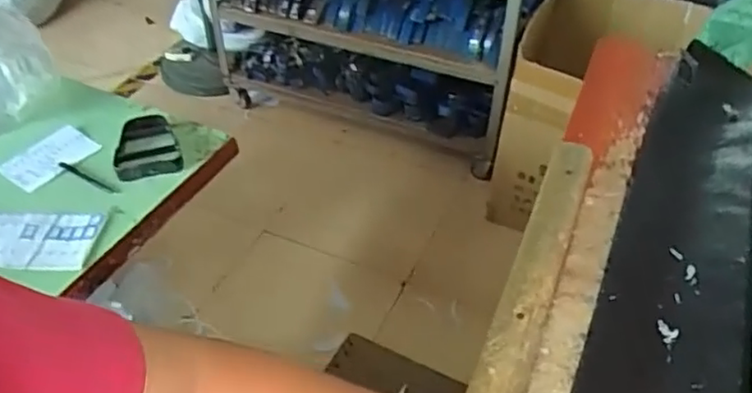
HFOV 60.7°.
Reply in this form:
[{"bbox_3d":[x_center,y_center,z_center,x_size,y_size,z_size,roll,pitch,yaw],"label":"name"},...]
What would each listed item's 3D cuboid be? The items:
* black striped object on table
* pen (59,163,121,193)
[{"bbox_3d":[-0.410,-0.090,1.145,0.108,0.019,0.138,-13,56,-14],"label":"black striped object on table"},{"bbox_3d":[-0.492,-0.032,1.100,0.125,0.004,0.012,25,49,12],"label":"pen"}]

